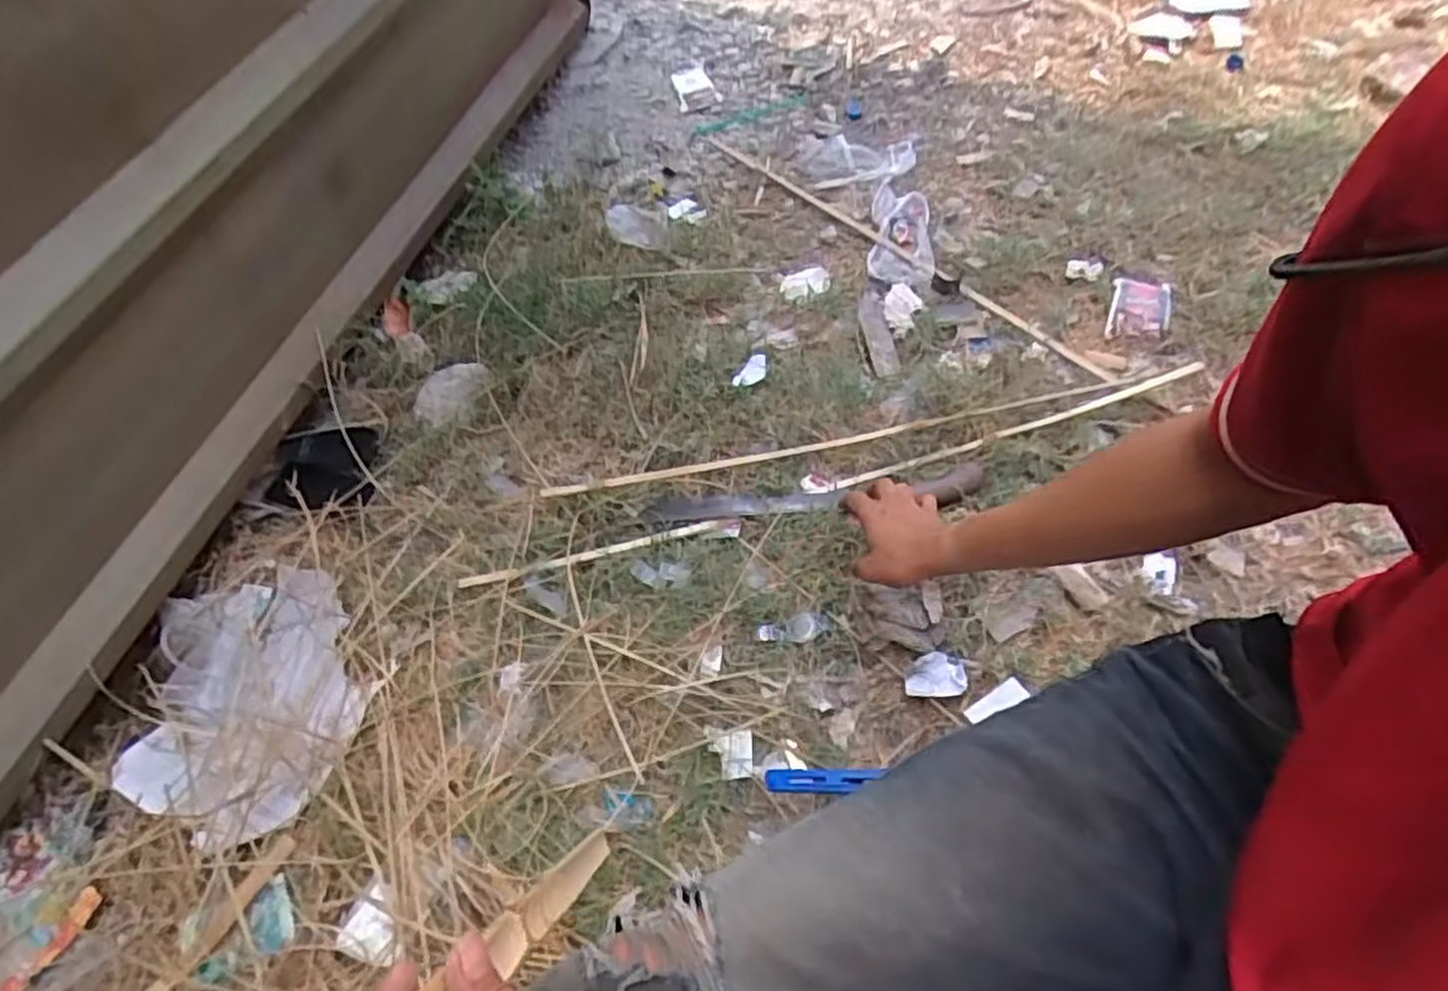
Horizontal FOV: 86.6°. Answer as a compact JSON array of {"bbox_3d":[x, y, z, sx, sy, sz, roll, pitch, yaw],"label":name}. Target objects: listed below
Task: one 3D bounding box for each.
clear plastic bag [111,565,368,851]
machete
[{"bbox_3d":[-0.516,0.206,0.804,0.236,0.045,0.290,-26,59,-13],"label":"clear plastic bag"},{"bbox_3d":[0.103,-0.001,0.902,0.401,0.029,0.052,-6,57,4],"label":"machete"}]

